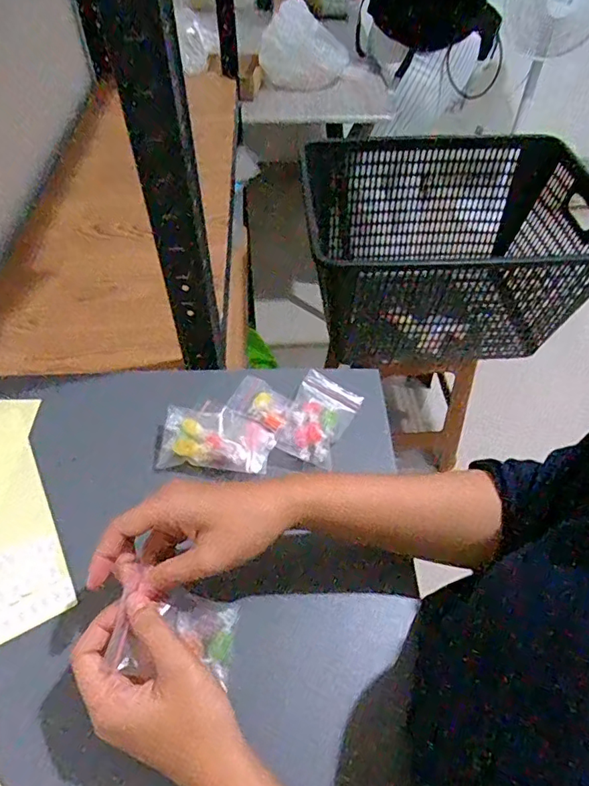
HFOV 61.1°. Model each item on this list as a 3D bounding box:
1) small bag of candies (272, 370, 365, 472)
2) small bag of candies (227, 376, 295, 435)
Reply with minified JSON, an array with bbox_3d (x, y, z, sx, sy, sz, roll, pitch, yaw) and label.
[{"bbox_3d":[0.023,0.023,0.456,0.054,0.018,0.091,17,53,13],"label":"small bag of candies"},{"bbox_3d":[-0.032,0.008,0.459,0.056,0.011,0.043,24,54,17],"label":"small bag of candies"}]

